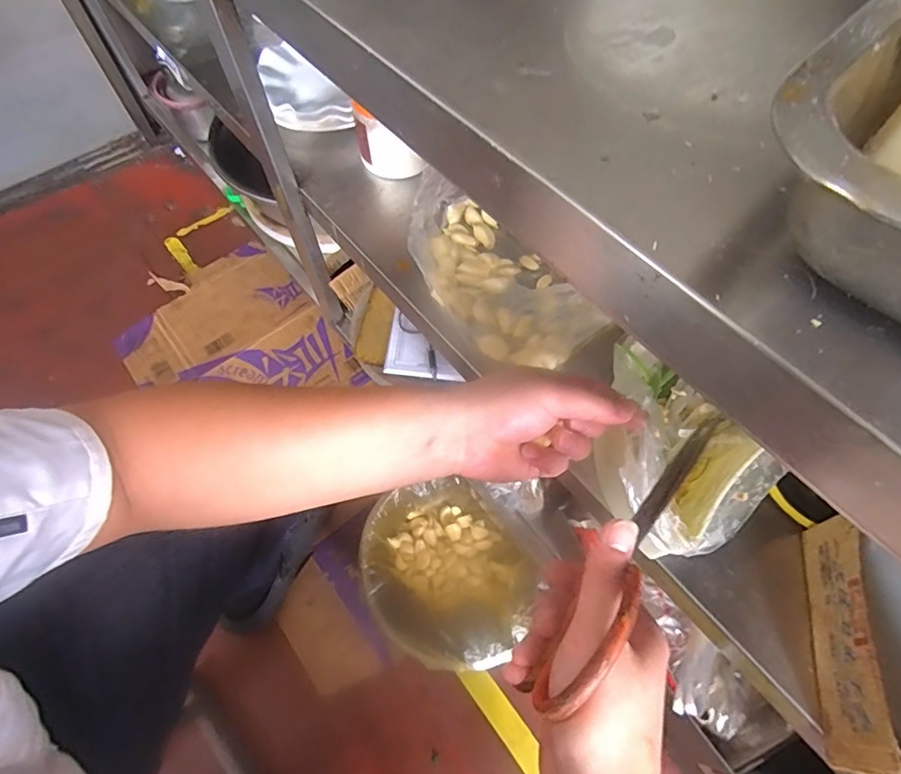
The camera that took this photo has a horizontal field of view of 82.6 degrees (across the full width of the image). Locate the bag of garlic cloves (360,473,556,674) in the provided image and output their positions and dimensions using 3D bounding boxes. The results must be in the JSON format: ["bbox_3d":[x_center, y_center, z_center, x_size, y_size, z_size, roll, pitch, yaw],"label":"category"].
[{"bbox_3d":[-0.006,0.283,0.818,0.284,0.124,0.258,41,70,20],"label":"bag of garlic cloves"}]

